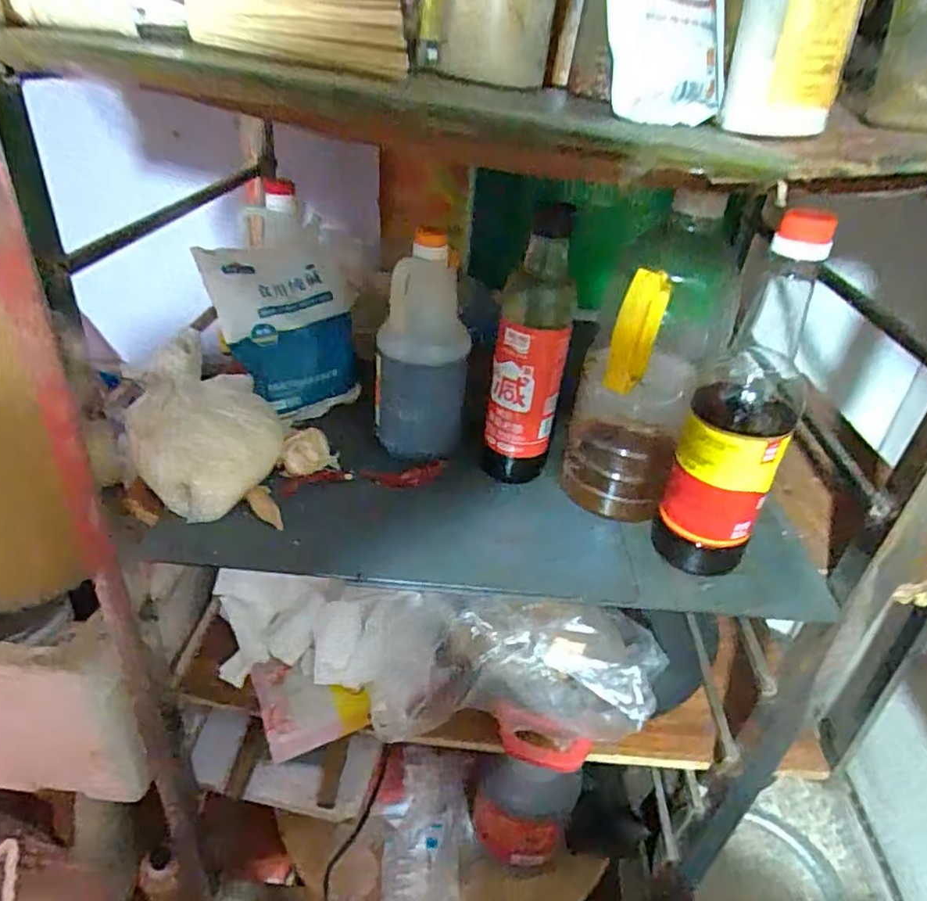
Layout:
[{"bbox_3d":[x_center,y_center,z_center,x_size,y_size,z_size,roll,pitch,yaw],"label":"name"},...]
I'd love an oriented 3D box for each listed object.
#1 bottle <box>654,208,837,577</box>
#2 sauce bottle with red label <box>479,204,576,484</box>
[{"bbox_3d":[0.211,-0.025,0.472,0.075,0.278,0.061,22,39,25],"label":"bottle"},{"bbox_3d":[0.058,-0.081,0.559,0.069,0.238,0.056,10,35,9],"label":"sauce bottle with red label"}]

